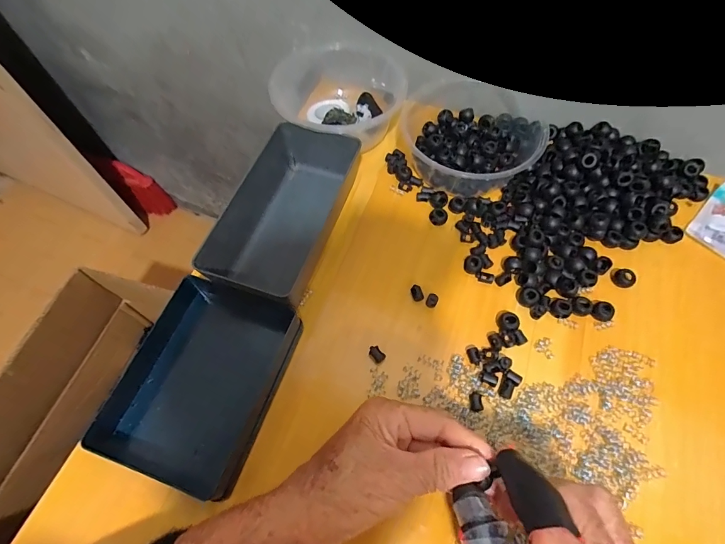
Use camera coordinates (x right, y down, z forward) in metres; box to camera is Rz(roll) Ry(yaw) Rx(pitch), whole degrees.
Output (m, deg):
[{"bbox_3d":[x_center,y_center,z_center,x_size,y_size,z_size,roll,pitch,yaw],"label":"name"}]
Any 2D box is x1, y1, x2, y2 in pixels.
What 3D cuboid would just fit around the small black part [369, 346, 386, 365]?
[{"bbox_3d":[0.012,0.069,0.325,0.010,0.004,0.015,-38,68,-18],"label":"small black part"}]

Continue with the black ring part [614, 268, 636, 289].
[{"bbox_3d":[0.245,0.005,0.358,0.016,0.008,0.016,0,62,1],"label":"black ring part"}]

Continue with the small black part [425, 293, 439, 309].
[{"bbox_3d":[0.063,0.027,0.349,0.009,0.010,0.012,21,64,11],"label":"small black part"}]

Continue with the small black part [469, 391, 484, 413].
[{"bbox_3d":[0.092,0.103,0.306,0.010,0.004,0.016,1,62,1],"label":"small black part"}]

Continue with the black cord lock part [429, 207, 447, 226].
[{"bbox_3d":[0.078,-0.056,0.392,0.018,0.010,0.015,8,62,5],"label":"black cord lock part"}]

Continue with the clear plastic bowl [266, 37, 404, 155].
[{"bbox_3d":[-0.024,-0.206,0.445,0.143,0.059,0.134,0,62,1],"label":"clear plastic bowl"}]

